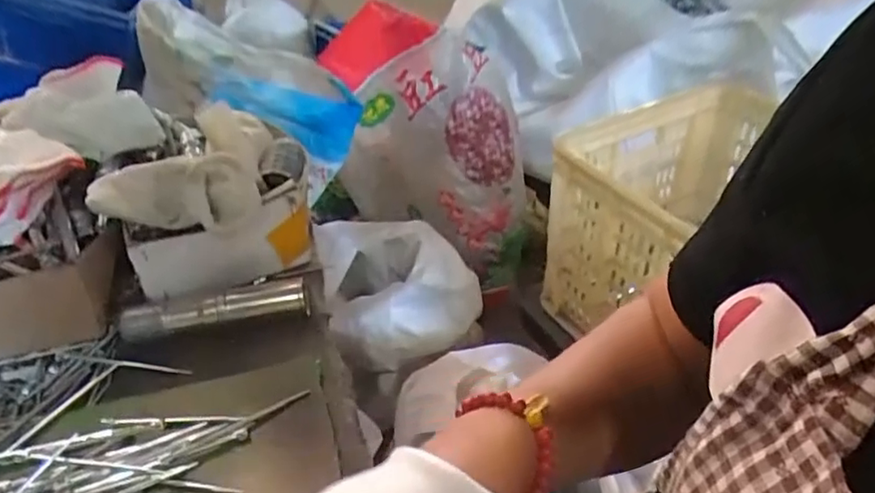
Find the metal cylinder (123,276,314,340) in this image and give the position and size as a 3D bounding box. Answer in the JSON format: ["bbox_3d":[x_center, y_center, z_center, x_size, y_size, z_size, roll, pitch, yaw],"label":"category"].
[{"bbox_3d":[-0.154,0.044,0.424,0.125,0.020,0.024,-9,39,-9],"label":"metal cylinder"}]

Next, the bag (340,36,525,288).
[{"bbox_3d":[0.011,-0.168,1.161,0.334,0.430,0.202,9,40,14],"label":"bag"}]

